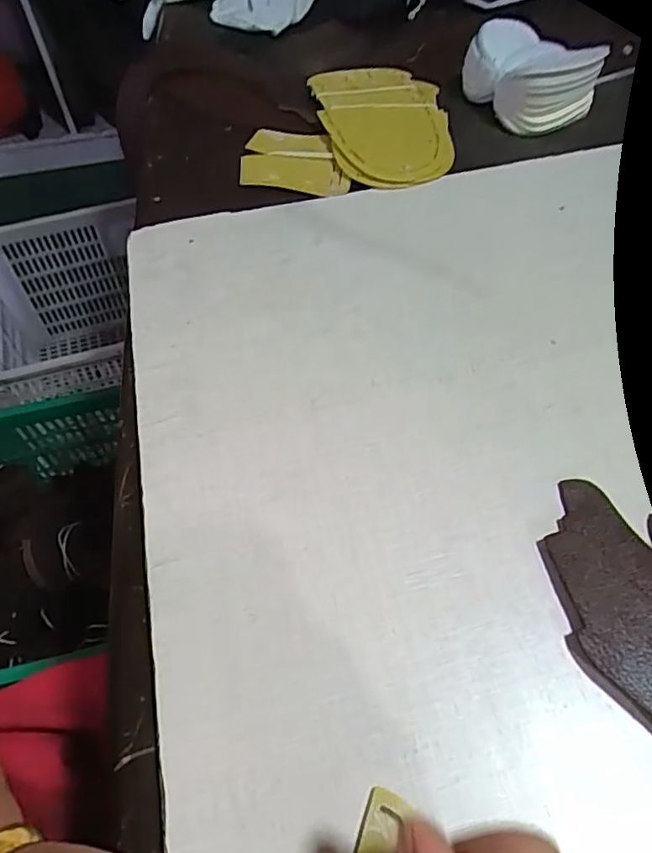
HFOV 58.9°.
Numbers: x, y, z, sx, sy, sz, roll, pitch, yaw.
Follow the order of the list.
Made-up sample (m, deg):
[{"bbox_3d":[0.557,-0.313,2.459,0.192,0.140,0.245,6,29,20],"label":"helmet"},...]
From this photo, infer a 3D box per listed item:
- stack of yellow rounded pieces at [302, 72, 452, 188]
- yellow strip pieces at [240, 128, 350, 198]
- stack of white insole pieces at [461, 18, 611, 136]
[{"bbox_3d":[0.050,-0.251,0.474,0.104,0.012,0.176,-10,54,-5],"label":"stack of yellow rounded pieces"},{"bbox_3d":[-0.022,-0.205,0.445,0.082,0.008,0.072,7,54,7],"label":"yellow strip pieces"},{"bbox_3d":[0.172,-0.301,0.488,0.084,0.046,0.105,-21,55,-13],"label":"stack of white insole pieces"}]

